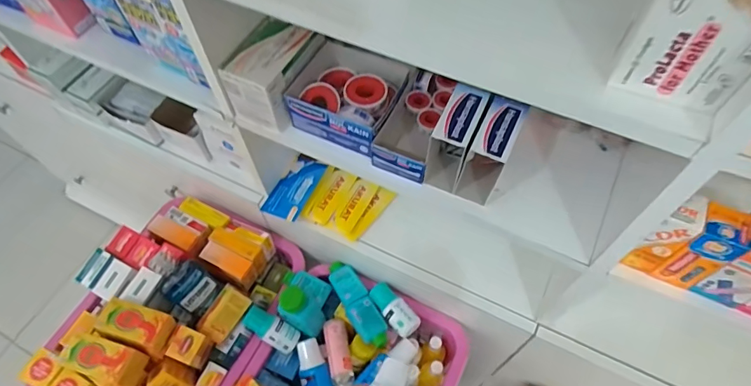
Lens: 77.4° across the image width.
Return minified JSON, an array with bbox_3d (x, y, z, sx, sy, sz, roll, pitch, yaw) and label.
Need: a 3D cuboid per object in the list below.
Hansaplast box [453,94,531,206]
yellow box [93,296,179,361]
[{"bbox_3d":[0.130,-0.044,0.530,0.040,0.096,0.082,23,62,14],"label":"Hansaplast box"},{"bbox_3d":[-0.357,0.199,0.702,0.098,0.060,0.060,16,60,11],"label":"yellow box"}]

